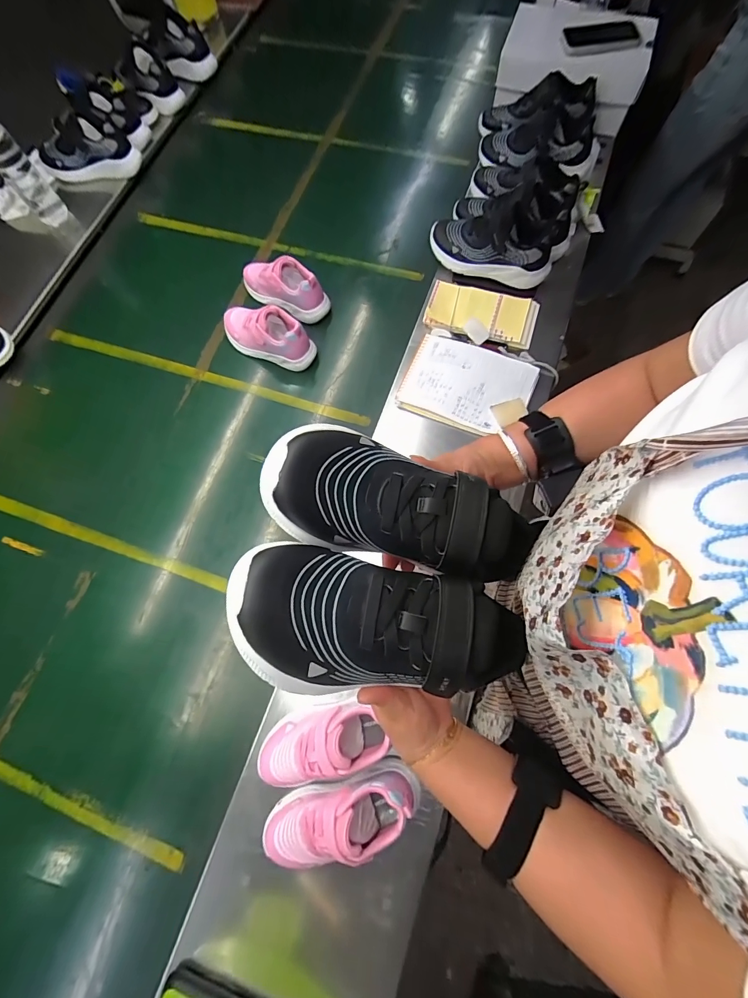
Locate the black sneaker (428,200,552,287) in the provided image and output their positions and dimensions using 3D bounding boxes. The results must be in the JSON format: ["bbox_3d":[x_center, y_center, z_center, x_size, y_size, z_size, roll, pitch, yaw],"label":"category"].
[{"bbox_3d":[0.215,-0.469,0.715,0.231,0.101,0.083,25,76,11],"label":"black sneaker"}]

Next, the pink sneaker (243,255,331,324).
[{"bbox_3d":[-0.180,-0.424,0.764,0.181,0.100,0.062,32,77,12],"label":"pink sneaker"}]

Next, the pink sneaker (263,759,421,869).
[{"bbox_3d":[-0.040,0.384,0.464,0.197,0.095,0.068,-20,73,-2],"label":"pink sneaker"}]

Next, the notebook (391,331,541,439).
[{"bbox_3d":[0.162,-0.198,0.671,0.212,0.022,0.155,20,74,8],"label":"notebook"}]

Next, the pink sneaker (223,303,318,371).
[{"bbox_3d":[-0.209,-0.313,0.727,0.188,0.097,0.067,19,75,9],"label":"pink sneaker"}]

